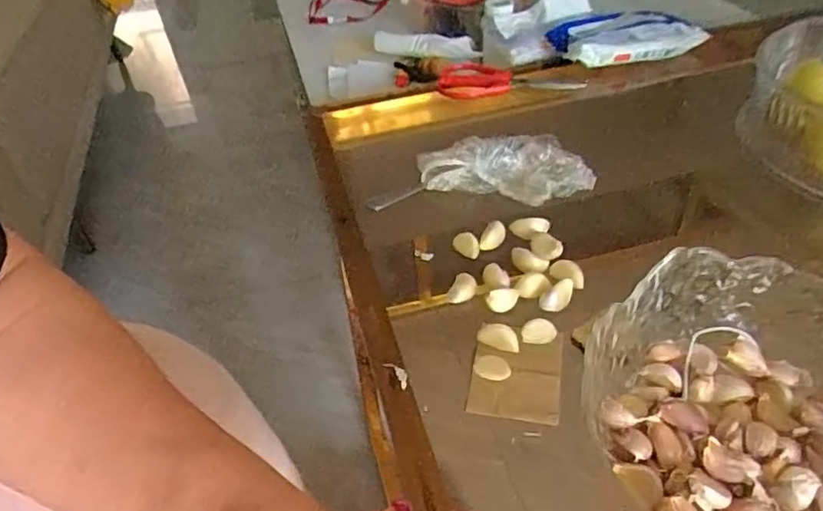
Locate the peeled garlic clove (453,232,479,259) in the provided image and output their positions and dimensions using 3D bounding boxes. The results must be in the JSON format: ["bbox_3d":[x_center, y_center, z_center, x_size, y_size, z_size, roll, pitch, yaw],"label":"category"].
[{"bbox_3d":[0.044,-0.008,0.477,0.019,0.013,0.019,-3,42,3],"label":"peeled garlic clove"}]

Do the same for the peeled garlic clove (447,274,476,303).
[{"bbox_3d":[0.037,0.024,0.452,0.021,0.018,0.014,-9,42,-3],"label":"peeled garlic clove"}]

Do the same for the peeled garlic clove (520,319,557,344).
[{"bbox_3d":[0.087,0.052,0.410,0.023,0.012,0.013,2,43,9],"label":"peeled garlic clove"}]

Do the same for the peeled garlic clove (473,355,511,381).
[{"bbox_3d":[0.053,0.074,0.392,0.024,0.007,0.015,-1,42,7],"label":"peeled garlic clove"}]

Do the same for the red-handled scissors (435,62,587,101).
[{"bbox_3d":[0.115,-0.211,0.711,0.166,0.029,0.052,0,42,7],"label":"red-handled scissors"}]

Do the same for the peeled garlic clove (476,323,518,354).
[{"bbox_3d":[0.059,0.055,0.406,0.028,0.015,0.010,20,48,27],"label":"peeled garlic clove"}]

